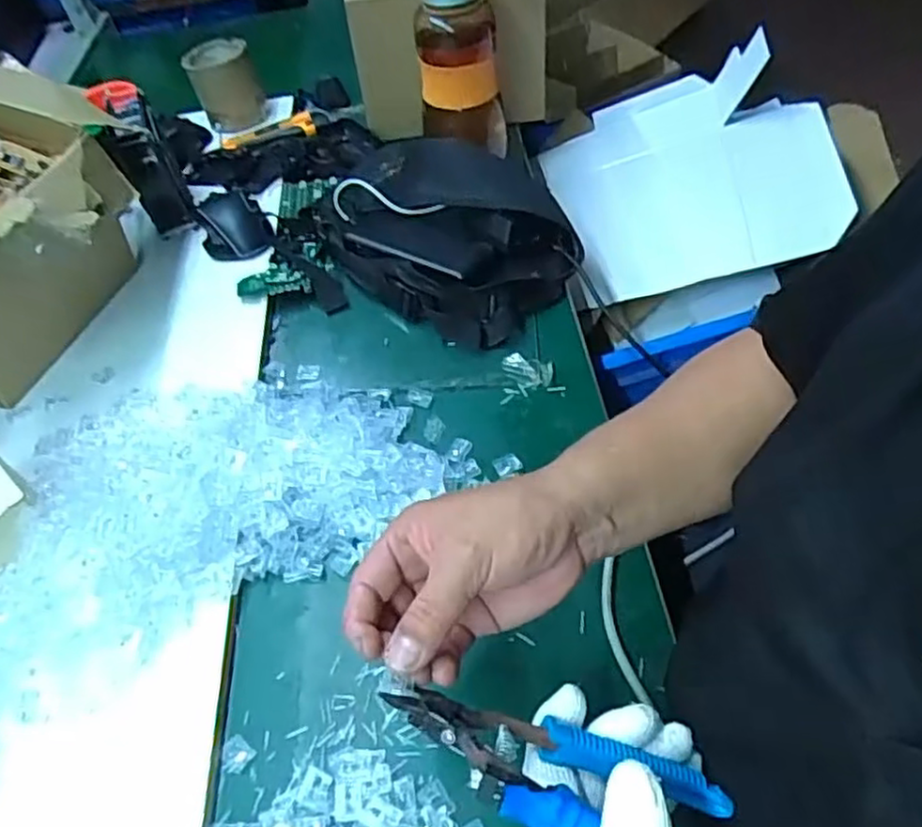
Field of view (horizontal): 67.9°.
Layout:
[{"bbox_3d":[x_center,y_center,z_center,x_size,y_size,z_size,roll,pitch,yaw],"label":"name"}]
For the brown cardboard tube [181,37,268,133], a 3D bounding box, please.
[{"bbox_3d":[-0.308,-0.433,0.895,0.083,0.084,0.083,-20,50,-9],"label":"brown cardboard tube"}]

